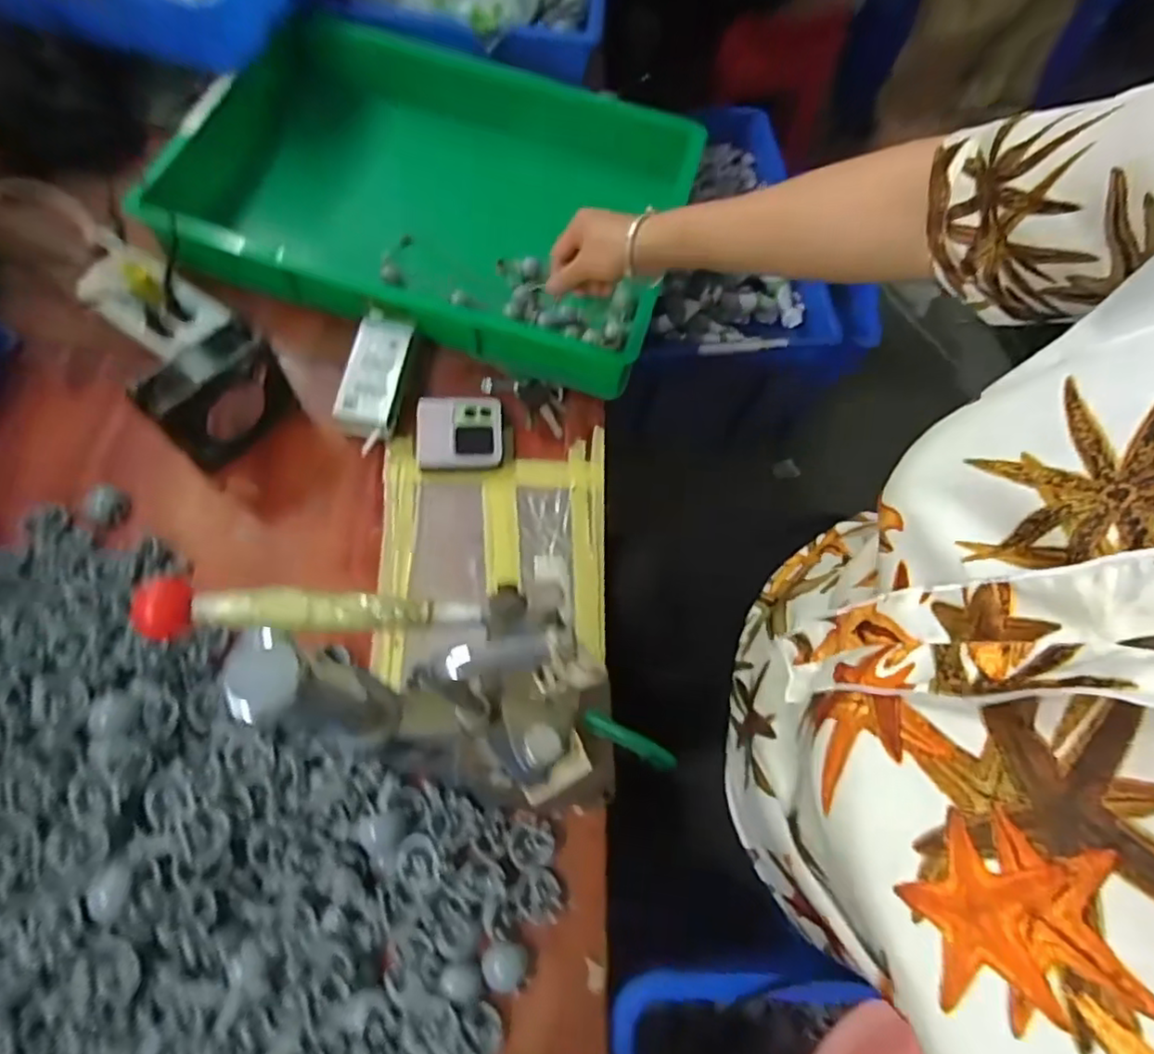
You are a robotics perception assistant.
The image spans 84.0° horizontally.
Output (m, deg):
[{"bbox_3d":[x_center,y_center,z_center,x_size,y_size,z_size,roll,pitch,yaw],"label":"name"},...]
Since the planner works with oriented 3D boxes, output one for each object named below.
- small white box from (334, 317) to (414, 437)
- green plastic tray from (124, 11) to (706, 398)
[{"bbox_3d":[-0.206,-0.157,0.659,0.056,0.037,0.133,7,65,2],"label":"small white box"},{"bbox_3d":[-0.161,-0.413,0.772,0.562,0.120,0.421,14,65,5],"label":"green plastic tray"}]

